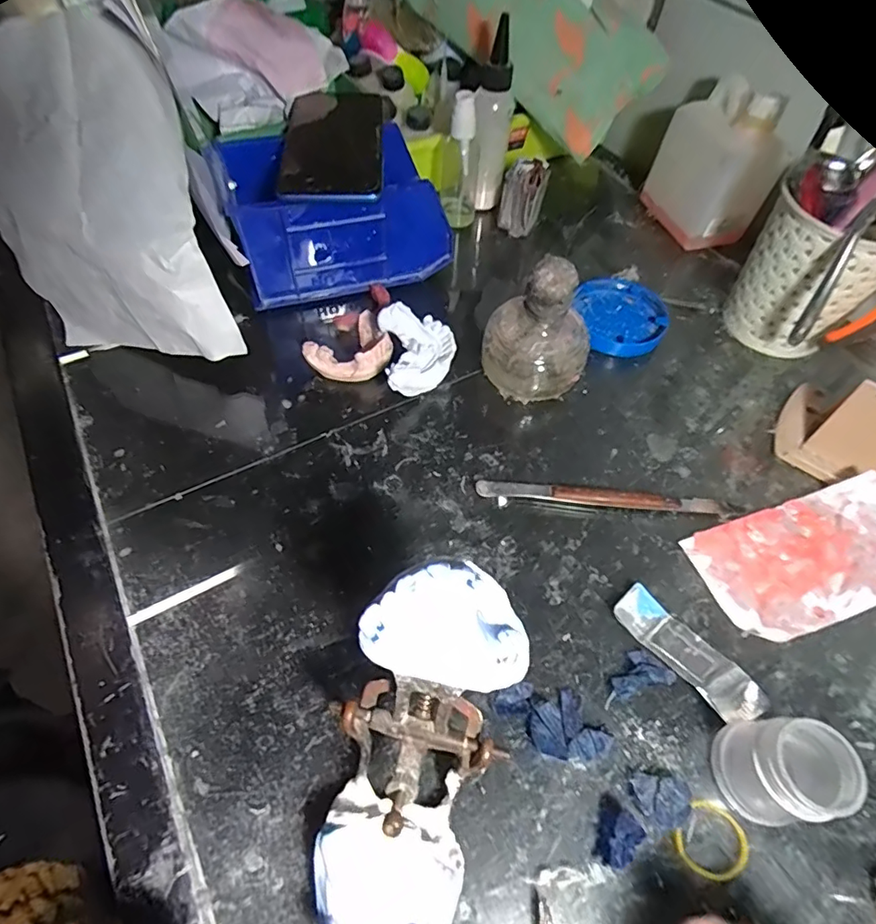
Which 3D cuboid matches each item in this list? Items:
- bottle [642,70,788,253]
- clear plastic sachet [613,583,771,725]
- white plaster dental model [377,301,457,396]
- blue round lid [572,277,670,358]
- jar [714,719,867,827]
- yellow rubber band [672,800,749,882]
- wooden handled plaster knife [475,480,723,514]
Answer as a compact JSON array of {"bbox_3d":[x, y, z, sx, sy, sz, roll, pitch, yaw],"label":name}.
[{"bbox_3d":[0.250,-0.272,0.485,0.074,0.117,0.093,-8,57,-7],"label":"bottle"},{"bbox_3d":[0.138,0.107,0.293,0.026,0.009,0.085,-37,65,-23],"label":"clear plastic sachet"},{"bbox_3d":[-0.014,-0.079,0.389,0.053,0.038,0.069,-7,57,-7],"label":"white plaster dental model"},{"bbox_3d":[0.155,-0.126,0.445,0.067,0.020,0.079,-9,58,-8],"label":"blue round lid"},{"bbox_3d":[0.162,0.144,0.246,0.043,0.050,0.043,1,57,-1],"label":"jar"},{"bbox_3d":[0.130,0.180,0.248,0.032,0.004,0.030,1,57,-1],"label":"yellow rubber band"},{"bbox_3d":[0.105,0.023,0.346,0.156,0.009,0.011,5,57,1],"label":"wooden handled plaster knife"}]

